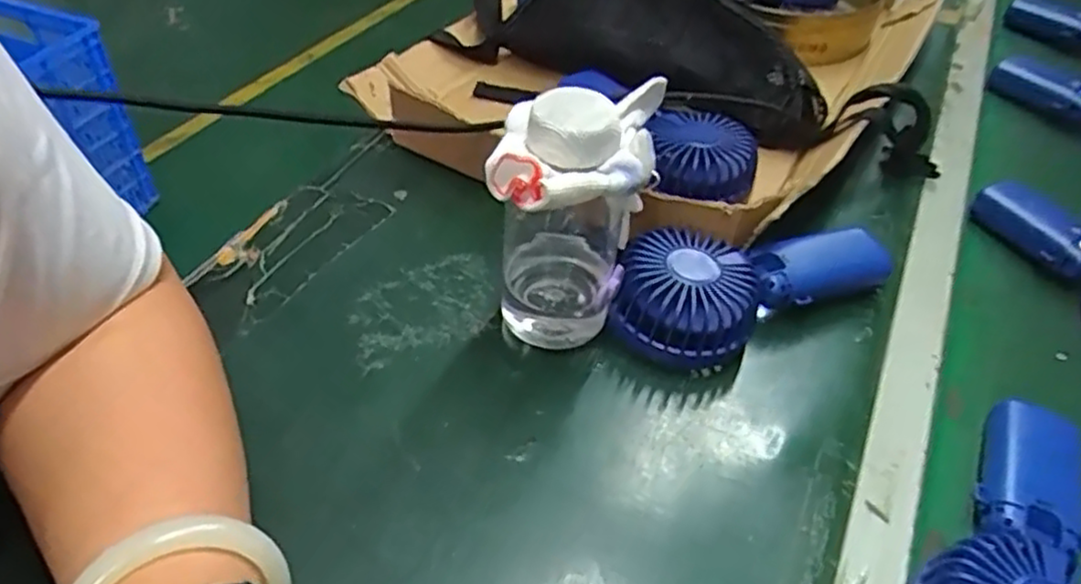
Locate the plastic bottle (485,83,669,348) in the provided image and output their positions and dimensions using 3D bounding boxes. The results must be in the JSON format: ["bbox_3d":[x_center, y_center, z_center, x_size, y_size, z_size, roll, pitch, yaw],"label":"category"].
[{"bbox_3d":[0.017,-0.040,0.407,0.082,0.150,0.102,6,45,1],"label":"plastic bottle"}]

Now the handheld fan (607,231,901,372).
[{"bbox_3d":[0.130,-0.009,0.457,0.186,0.050,0.077,-20,50,-23],"label":"handheld fan"}]

